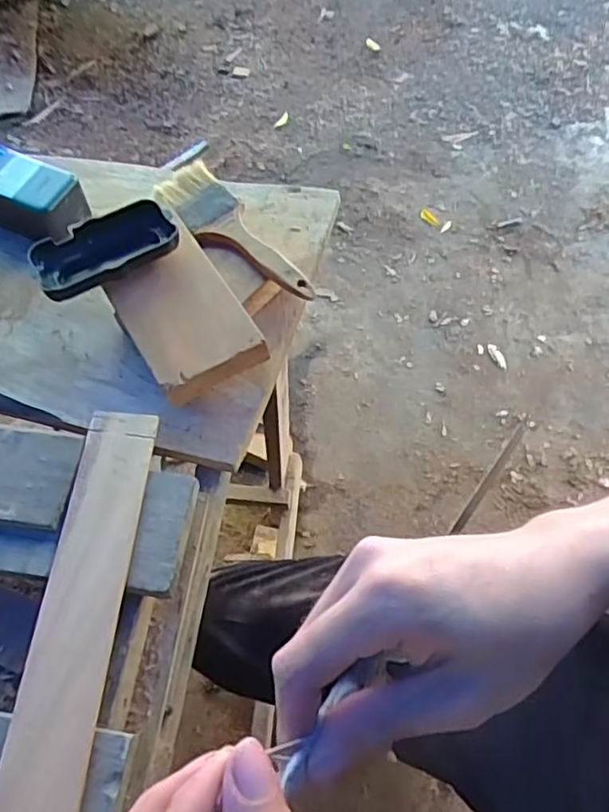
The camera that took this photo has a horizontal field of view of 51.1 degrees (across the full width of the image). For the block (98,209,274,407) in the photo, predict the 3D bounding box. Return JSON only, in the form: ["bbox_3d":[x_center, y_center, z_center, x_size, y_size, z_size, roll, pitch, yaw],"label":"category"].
[{"bbox_3d":[-0.095,-0.073,0.489,0.084,0.027,0.127,-28,66,-18],"label":"block"}]

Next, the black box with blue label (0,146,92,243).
[{"bbox_3d":[-0.262,-0.193,0.579,0.132,0.055,0.059,27,65,15],"label":"black box with blue label"}]

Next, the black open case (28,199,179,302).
[{"bbox_3d":[-0.154,-0.119,0.489,0.104,0.028,0.053,-29,67,-18],"label":"black open case"}]

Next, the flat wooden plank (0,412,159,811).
[{"bbox_3d":[-0.136,0.134,0.378,0.046,0.010,0.293,5,61,-1],"label":"flat wooden plank"}]

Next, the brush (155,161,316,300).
[{"bbox_3d":[-0.066,-0.147,0.545,0.052,0.012,0.178,-30,67,-19],"label":"brush"}]

